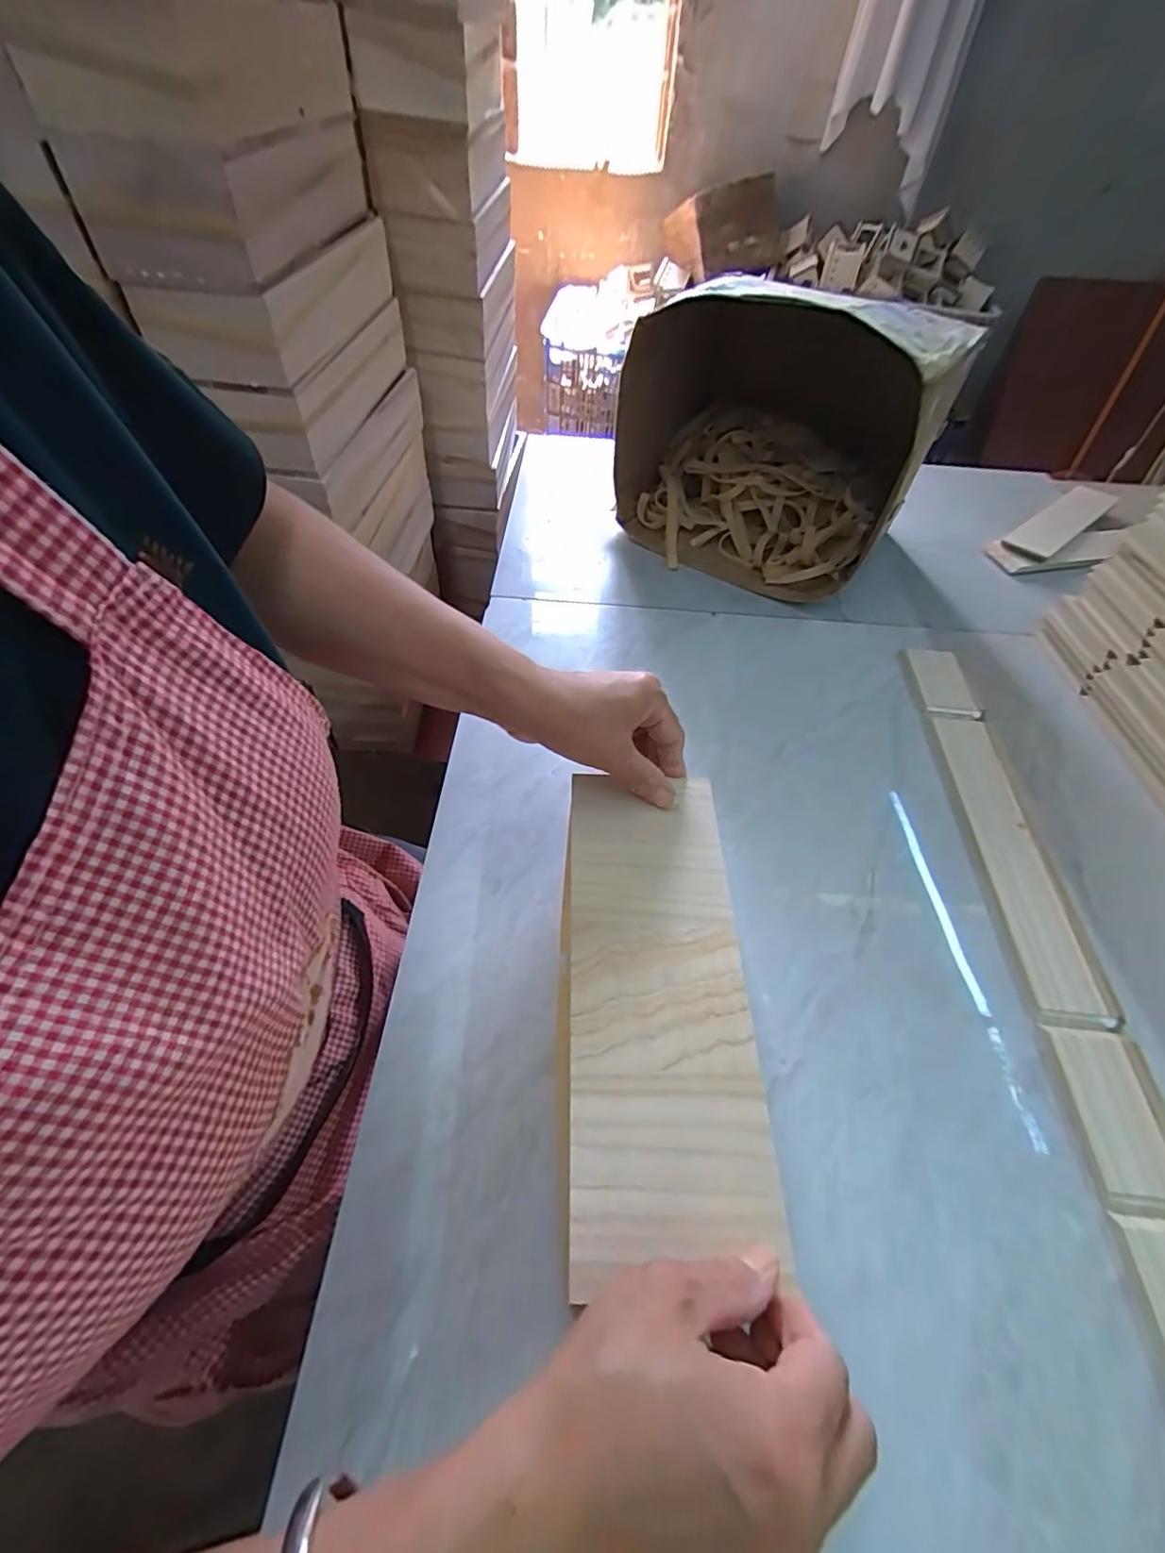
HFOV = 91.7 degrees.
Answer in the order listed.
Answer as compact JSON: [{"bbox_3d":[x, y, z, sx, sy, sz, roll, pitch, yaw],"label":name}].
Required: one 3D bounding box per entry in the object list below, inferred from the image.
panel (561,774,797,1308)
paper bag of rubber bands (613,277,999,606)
[{"bbox_3d":[0.042,0.111,0.327,0.103,0.004,0.261,2,53,-2],"label":"panel"},{"bbox_3d":[0.212,-0.376,0.626,0.301,0.245,0.199,26,56,16],"label":"paper bag of rubber bands"}]

